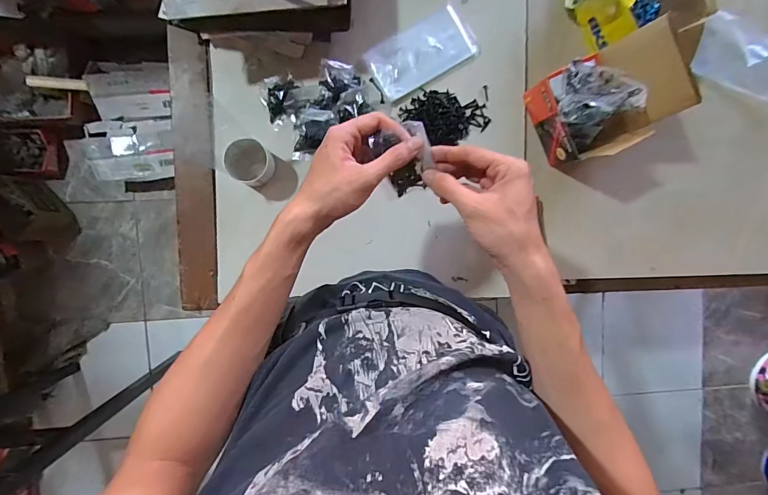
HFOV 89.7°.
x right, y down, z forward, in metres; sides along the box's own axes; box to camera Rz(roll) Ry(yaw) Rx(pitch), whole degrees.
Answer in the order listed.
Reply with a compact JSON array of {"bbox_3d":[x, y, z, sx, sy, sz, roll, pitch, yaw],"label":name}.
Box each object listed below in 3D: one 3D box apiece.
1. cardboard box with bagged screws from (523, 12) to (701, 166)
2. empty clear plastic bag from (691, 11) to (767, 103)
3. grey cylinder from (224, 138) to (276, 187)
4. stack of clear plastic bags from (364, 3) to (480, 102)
[{"bbox_3d":[0.302,-0.201,0.528,0.140,0.160,0.124,-27,95,-1],"label":"cardboard box with bagged screws"},{"bbox_3d":[0.593,-0.299,0.624,0.179,0.013,0.104,29,93,3],"label":"empty clear plastic bag"},{"bbox_3d":[-0.189,-0.121,0.551,0.056,0.049,0.061,0,94,-4],"label":"grey cylinder"},{"bbox_3d":[0.058,-0.288,0.573,0.157,0.019,0.079,-31,95,-1],"label":"stack of clear plastic bags"}]

